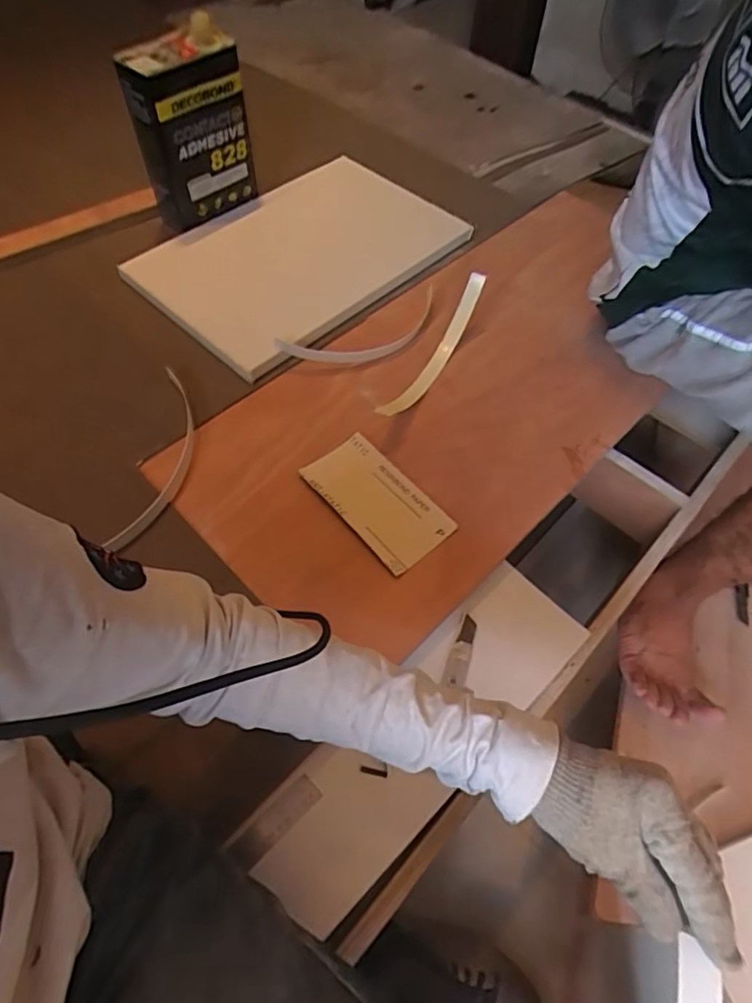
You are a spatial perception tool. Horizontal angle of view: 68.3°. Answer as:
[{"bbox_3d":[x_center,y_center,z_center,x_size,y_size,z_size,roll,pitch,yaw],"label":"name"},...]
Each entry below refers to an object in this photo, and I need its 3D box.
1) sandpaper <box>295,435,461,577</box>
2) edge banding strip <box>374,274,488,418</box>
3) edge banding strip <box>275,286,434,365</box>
[{"bbox_3d":[0.001,-0.002,0.688,0.100,0.009,0.185,-36,65,-21],"label":"sandpaper"},{"bbox_3d":[0.083,-0.210,0.774,0.027,0.086,0.256,29,61,16],"label":"edge banding strip"},{"bbox_3d":[-0.007,-0.253,0.822,0.275,0.034,0.077,-31,63,-19],"label":"edge banding strip"}]

